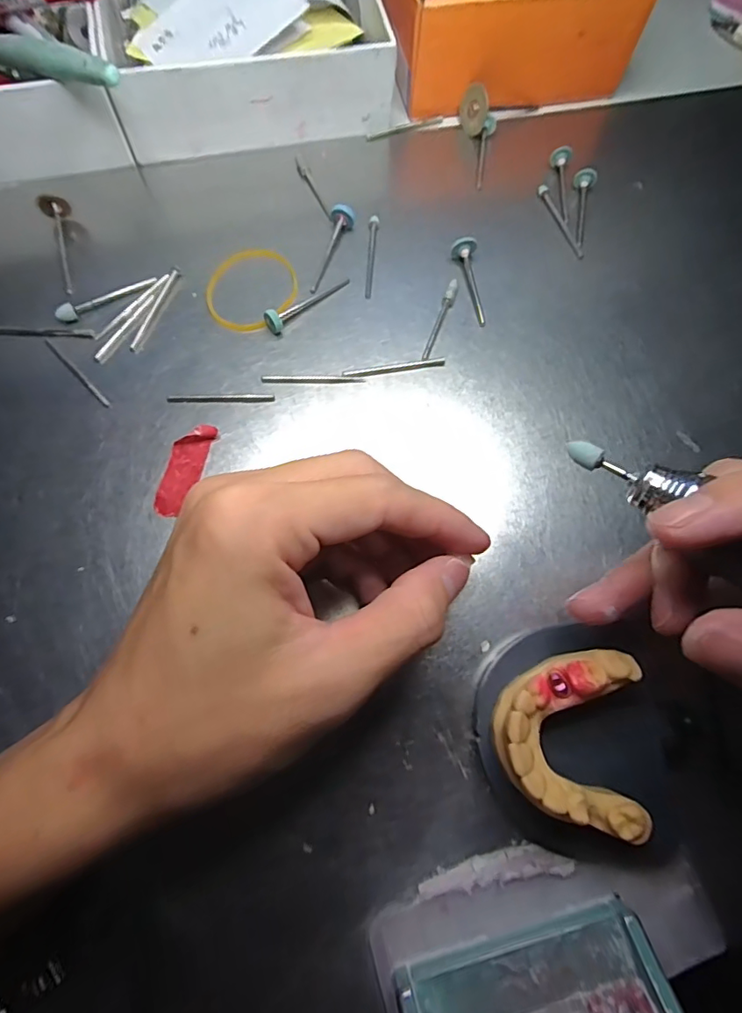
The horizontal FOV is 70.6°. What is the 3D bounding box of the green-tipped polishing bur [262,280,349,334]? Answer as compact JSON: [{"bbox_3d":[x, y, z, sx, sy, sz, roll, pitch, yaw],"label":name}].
[{"bbox_3d":[-0.027,-0.089,0.228,0.044,0.010,0.007,-37,77,-12],"label":"green-tipped polishing bur"}]

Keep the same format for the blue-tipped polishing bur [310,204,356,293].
[{"bbox_3d":[-0.017,-0.117,0.237,0.010,0.010,0.044,13,72,2],"label":"blue-tipped polishing bur"}]

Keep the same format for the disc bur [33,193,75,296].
[{"bbox_3d":[-0.137,-0.118,0.234,0.012,0.011,0.048,-21,74,-8],"label":"disc bur"}]

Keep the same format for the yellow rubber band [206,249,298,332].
[{"bbox_3d":[-0.053,-0.098,0.233,0.040,0.004,0.044,-17,74,-7],"label":"yellow rubber band"}]

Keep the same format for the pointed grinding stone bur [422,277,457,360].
[{"bbox_3d":[0.030,-0.082,0.230,0.005,0.004,0.042,22,73,5],"label":"pointed grinding stone bur"}]

